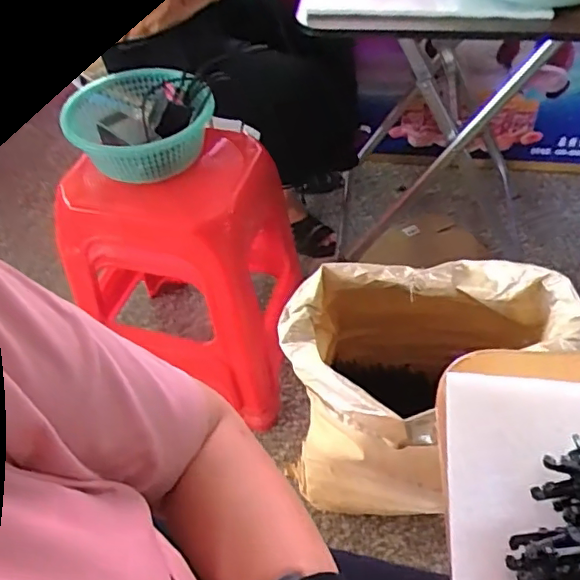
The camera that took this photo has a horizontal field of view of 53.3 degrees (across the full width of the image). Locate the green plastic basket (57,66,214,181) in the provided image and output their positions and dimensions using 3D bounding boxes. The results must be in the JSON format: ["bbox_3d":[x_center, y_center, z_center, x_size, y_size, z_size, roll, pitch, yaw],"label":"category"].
[{"bbox_3d":[-0.260,-0.289,0.993,0.238,0.083,0.234,-2,49,2],"label":"green plastic basket"}]

